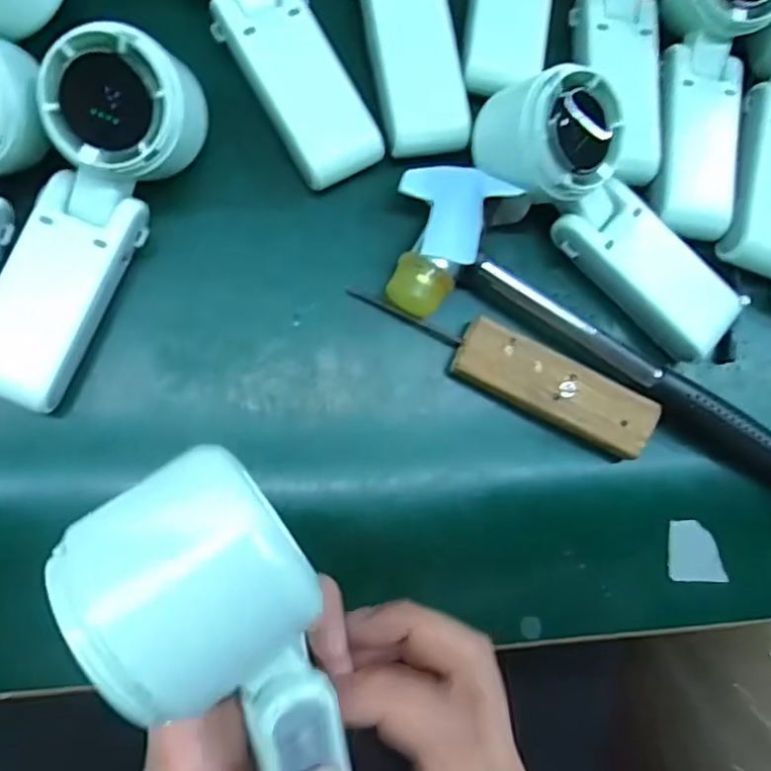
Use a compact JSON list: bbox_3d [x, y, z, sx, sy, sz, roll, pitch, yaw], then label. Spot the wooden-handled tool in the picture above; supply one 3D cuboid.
[{"bbox_3d":[0.061,-0.011,0.317,0.157,0.016,0.035,27,78,-5],"label":"wooden-handled tool"}]

